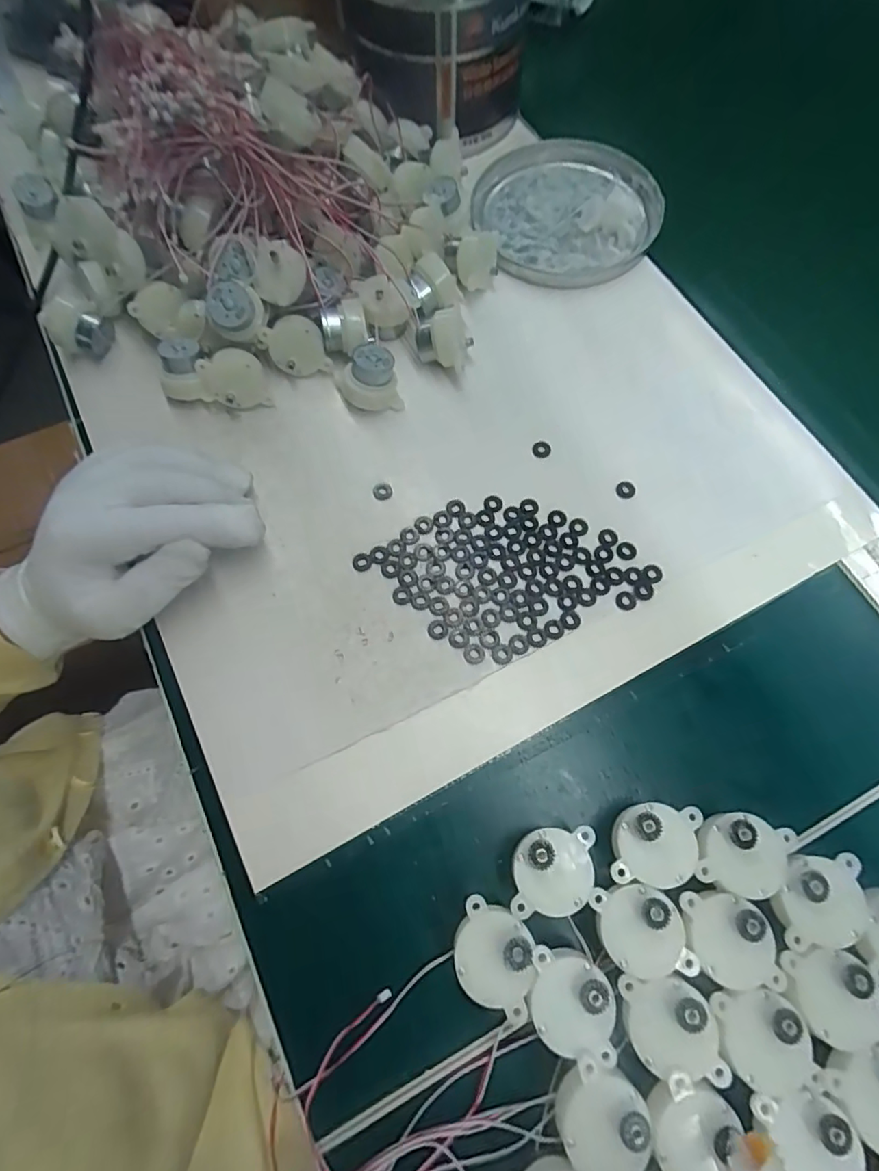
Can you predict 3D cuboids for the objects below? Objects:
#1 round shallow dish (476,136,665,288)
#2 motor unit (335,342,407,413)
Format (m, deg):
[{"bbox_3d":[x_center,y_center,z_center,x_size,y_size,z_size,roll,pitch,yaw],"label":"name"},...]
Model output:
[{"bbox_3d":[0.090,-0.265,0.382,0.126,0.019,0.130,0,69,0],"label":"round shallow dish"},{"bbox_3d":[-0.043,-0.123,0.322,0.039,0.033,0.030,-13,69,-5],"label":"motor unit"}]

